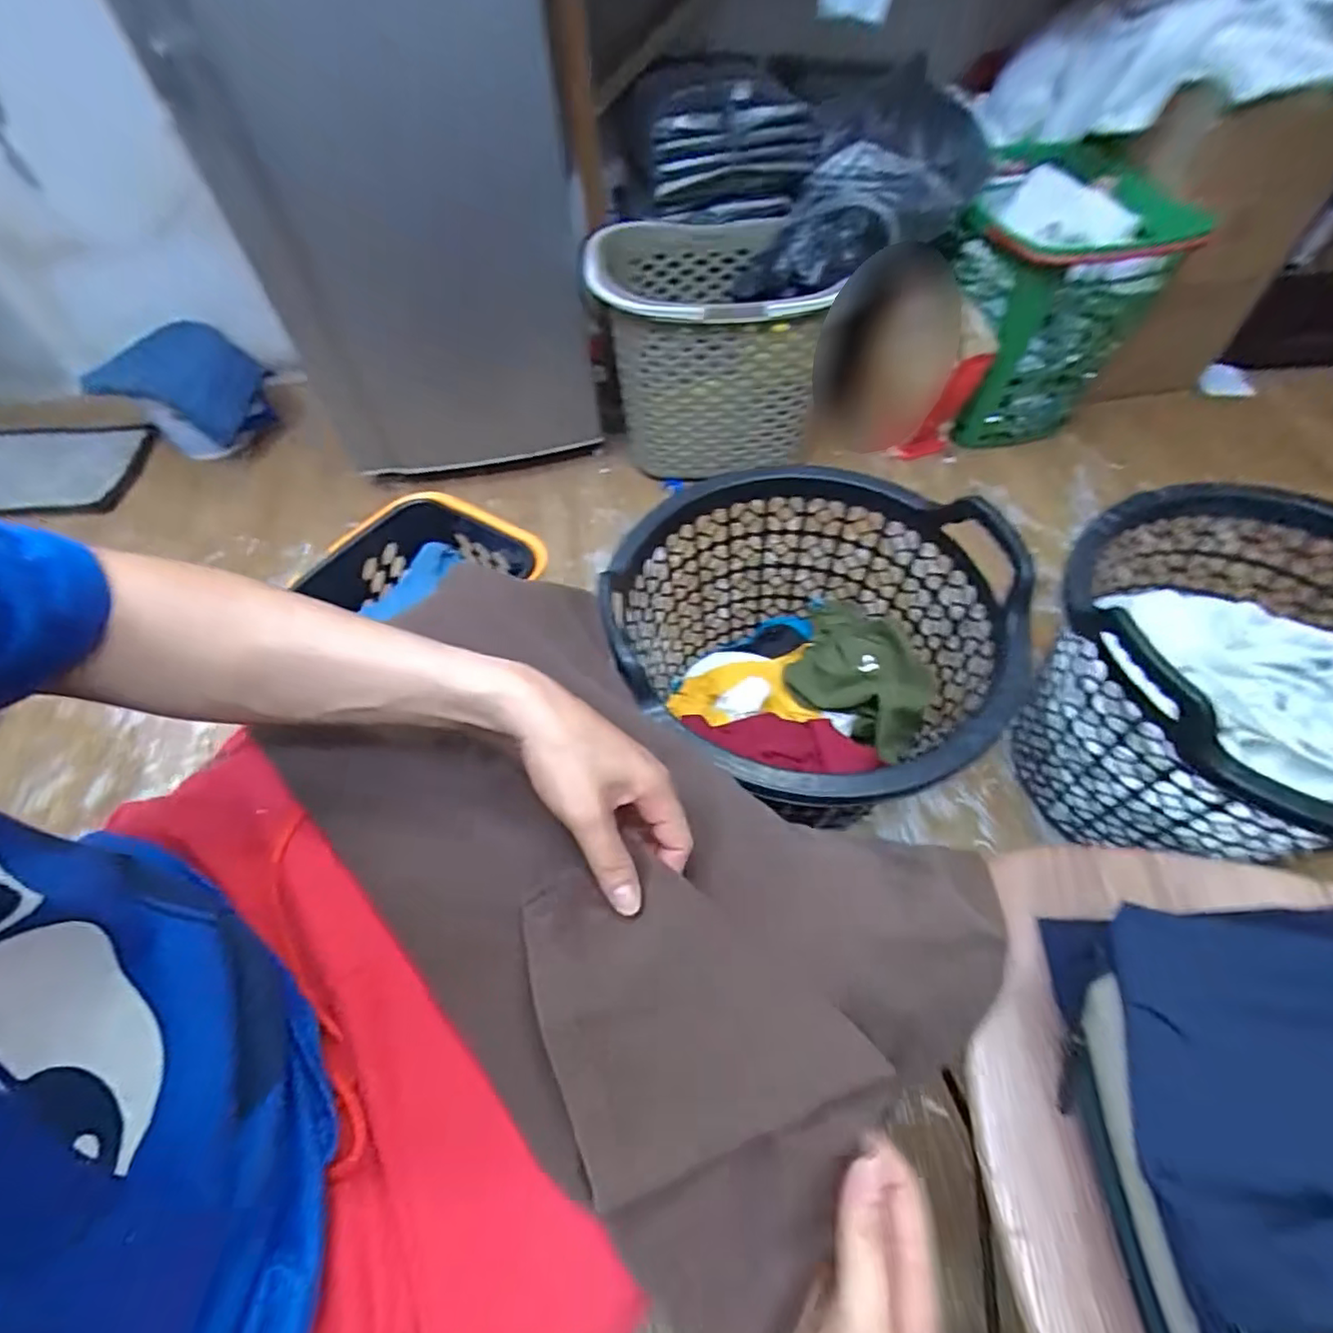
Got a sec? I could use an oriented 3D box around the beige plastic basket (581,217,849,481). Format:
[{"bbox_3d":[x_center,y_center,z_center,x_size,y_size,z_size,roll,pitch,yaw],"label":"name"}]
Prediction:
[{"bbox_3d":[0.052,-0.608,1.227,0.347,0.339,0.364,-16,56,-9],"label":"beige plastic basket"}]

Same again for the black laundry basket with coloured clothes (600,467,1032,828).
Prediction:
[{"bbox_3d":[0.166,-0.001,0.800,0.421,0.319,0.430,-1,56,2],"label":"black laundry basket with coloured clothes"}]

